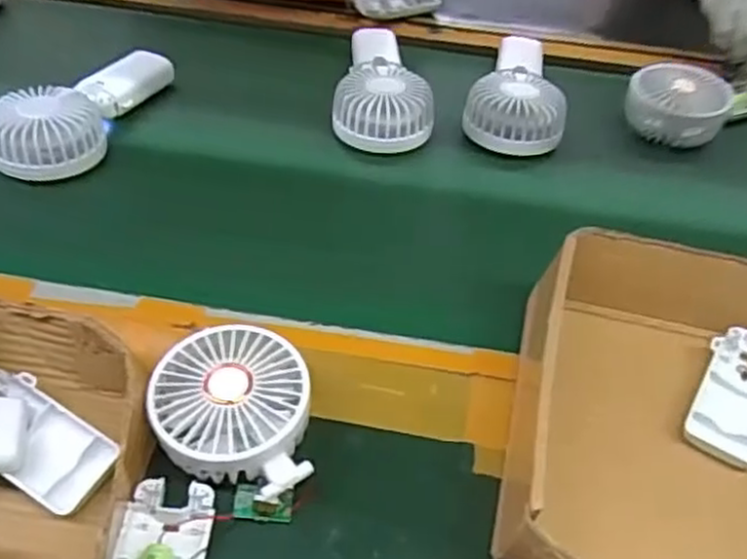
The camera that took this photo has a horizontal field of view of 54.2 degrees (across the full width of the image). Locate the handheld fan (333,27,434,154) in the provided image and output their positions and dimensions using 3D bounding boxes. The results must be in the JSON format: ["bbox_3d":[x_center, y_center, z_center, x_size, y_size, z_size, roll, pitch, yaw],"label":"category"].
[{"bbox_3d":[0.013,-0.188,0.675,0.088,0.042,0.185,5,47,2],"label":"handheld fan"}]

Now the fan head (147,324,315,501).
[{"bbox_3d":[-0.080,0.078,0.416,0.088,0.044,0.098,-2,47,-4],"label":"fan head"}]

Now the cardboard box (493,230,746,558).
[{"bbox_3d":[0.188,0.078,0.414,0.202,0.073,0.208,15,48,11],"label":"cardboard box"}]

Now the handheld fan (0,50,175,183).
[{"bbox_3d":[-0.247,-0.149,0.623,0.074,0.055,0.173,15,48,11],"label":"handheld fan"}]

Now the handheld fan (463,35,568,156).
[{"bbox_3d":[0.140,-0.186,0.681,0.089,0.038,0.184,13,47,10],"label":"handheld fan"}]

